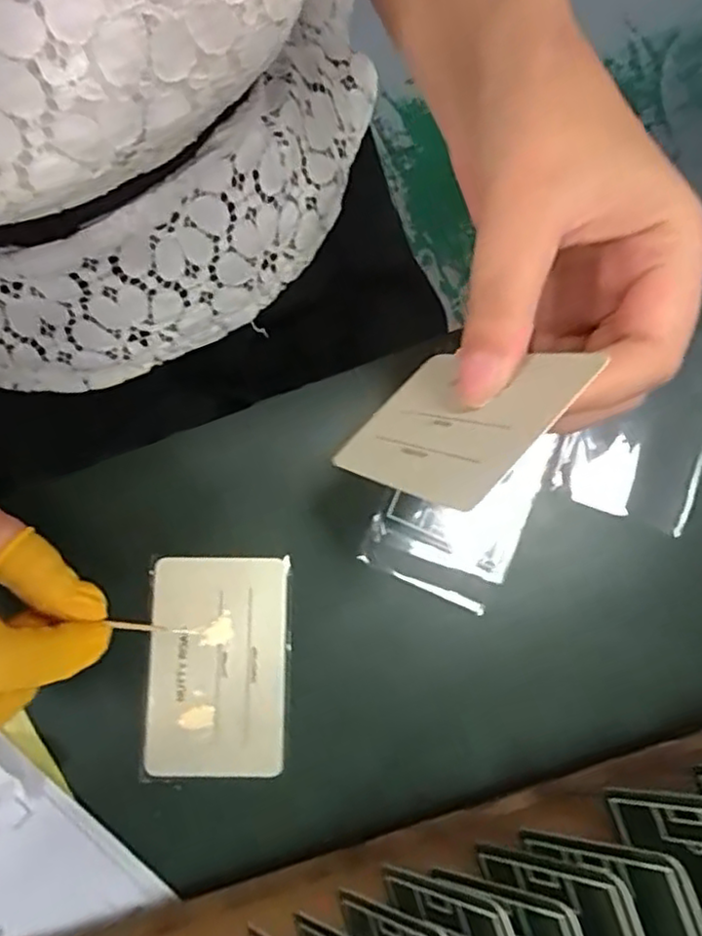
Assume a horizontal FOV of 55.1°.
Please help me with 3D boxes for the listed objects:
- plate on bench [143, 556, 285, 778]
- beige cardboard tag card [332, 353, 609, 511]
[{"bbox_3d":[-0.054,0.079,0.271,0.053,0.004,0.084,1,80,-2],"label":"plate on bench"},{"bbox_3d":[0.028,-0.014,0.194,0.051,0.083,0.004,-46,112,-10],"label":"beige cardboard tag card"}]

